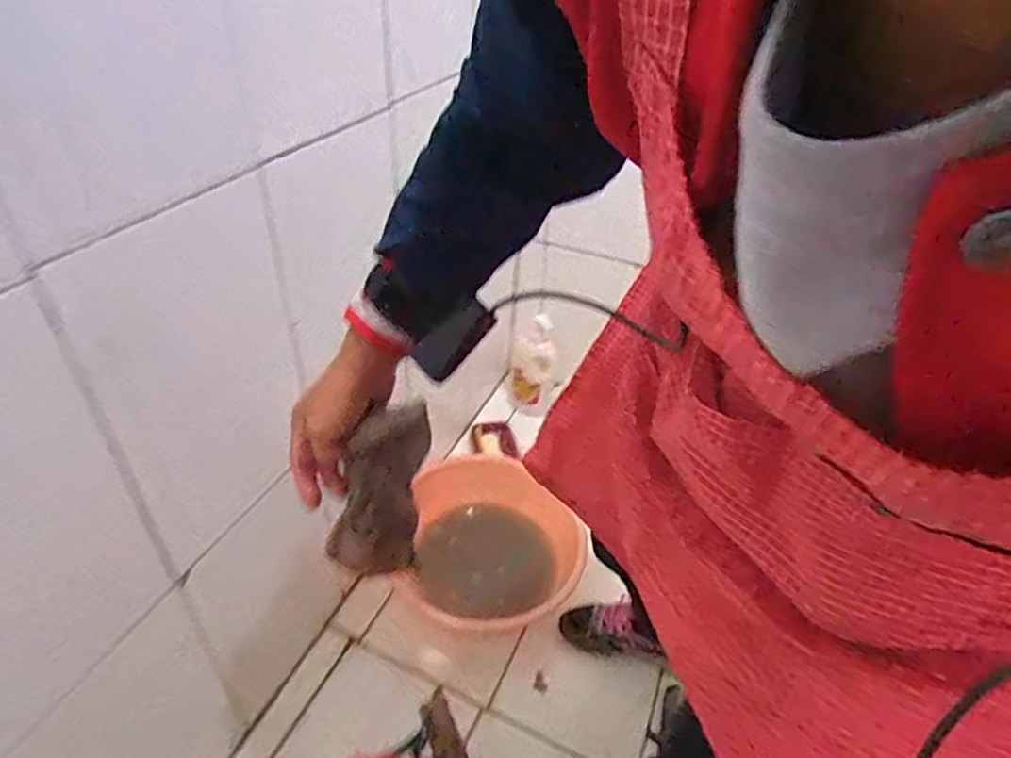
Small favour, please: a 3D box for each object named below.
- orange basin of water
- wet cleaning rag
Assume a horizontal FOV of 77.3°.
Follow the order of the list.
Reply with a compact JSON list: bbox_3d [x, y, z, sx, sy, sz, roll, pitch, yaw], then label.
[{"bbox_3d":[-0.026,0.299,1.202,0.329,0.110,0.328,2,40,-2],"label":"orange basin of water"},{"bbox_3d":[-0.107,0.094,0.541,0.052,0.166,0.057,19,19,18],"label":"wet cleaning rag"}]

